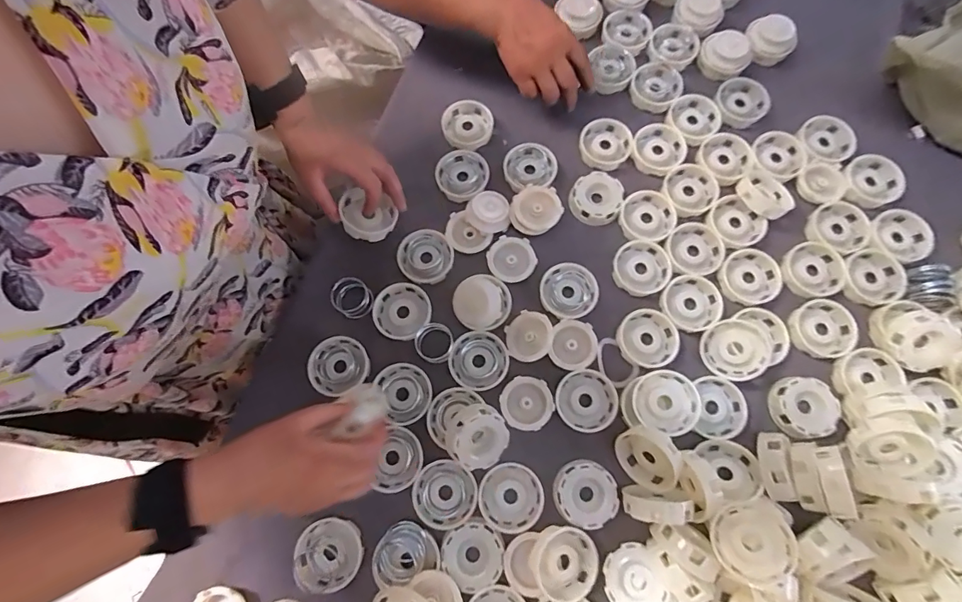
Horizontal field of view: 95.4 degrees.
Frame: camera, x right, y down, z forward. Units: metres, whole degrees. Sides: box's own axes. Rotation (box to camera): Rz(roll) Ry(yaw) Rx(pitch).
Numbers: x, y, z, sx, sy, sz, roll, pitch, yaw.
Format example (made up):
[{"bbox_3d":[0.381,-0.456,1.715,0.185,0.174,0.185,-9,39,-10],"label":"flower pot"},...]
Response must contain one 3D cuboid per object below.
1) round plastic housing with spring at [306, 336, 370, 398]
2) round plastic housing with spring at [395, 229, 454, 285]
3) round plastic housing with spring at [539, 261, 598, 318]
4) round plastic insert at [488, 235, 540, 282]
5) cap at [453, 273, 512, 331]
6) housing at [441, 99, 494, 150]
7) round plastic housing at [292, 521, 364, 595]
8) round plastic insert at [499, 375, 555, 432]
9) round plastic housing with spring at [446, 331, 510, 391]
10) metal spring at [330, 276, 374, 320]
[{"bbox_3d":[-0.152,0.068,0.466,0.059,0.025,0.058,0,74,-1],"label":"round plastic housing with spring"},{"bbox_3d":[-0.062,-0.049,0.490,0.060,0.018,0.057,0,74,-1],"label":"round plastic housing with spring"},{"bbox_3d":[0.095,-0.012,0.485,0.060,0.021,0.061,0,74,-1],"label":"round plastic housing with spring"},{"bbox_3d":[0.034,-0.048,0.491,0.051,0.008,0.050,0,74,-1],"label":"round plastic insert"},{"bbox_3d":[0.002,0.001,0.466,0.060,0.032,0.054,-7,74,-3],"label":"cap"},{"bbox_3d":[-0.017,-0.218,0.542,0.059,0.014,0.066,-33,77,-10],"label":"housing"},{"bbox_3d":[-0.146,0.242,0.414,0.063,0.015,0.058,0,75,-1],"label":"round plastic housing"},{"bbox_3d":[0.046,0.106,0.456,0.051,0.018,0.054,0,74,-1],"label":"round plastic insert"},{"bbox_3d":[-0.003,0.063,0.464,0.060,0.013,0.061,0,74,-1],"label":"round plastic housing with spring"},{"bbox_3d":[-0.140,-0.003,0.475,0.039,0.024,0.039,0,75,-1],"label":"metal spring"}]

